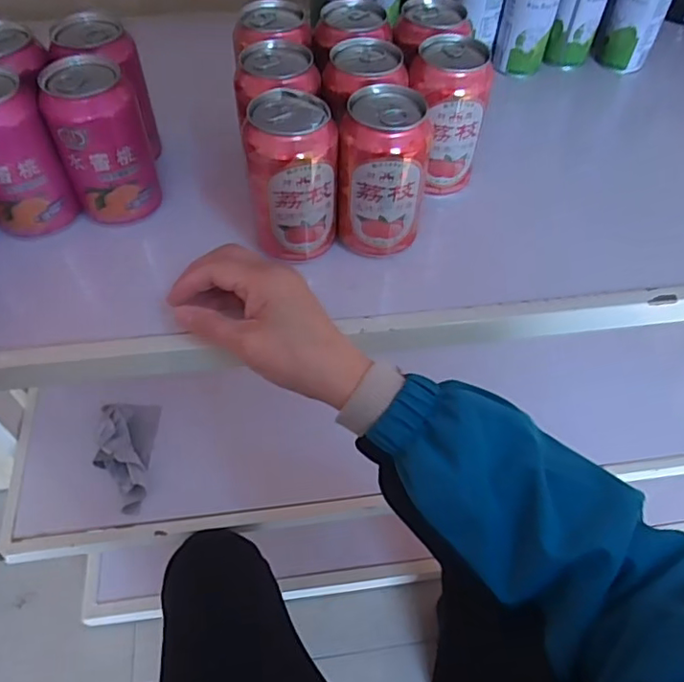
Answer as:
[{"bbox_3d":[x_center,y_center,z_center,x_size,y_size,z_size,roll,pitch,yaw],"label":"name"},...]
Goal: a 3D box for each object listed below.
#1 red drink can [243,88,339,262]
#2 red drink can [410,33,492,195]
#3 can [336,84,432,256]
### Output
[{"bbox_3d":[-0.034,-0.114,0.419,0.062,0.110,0.058,1,54,-1],"label":"red drink can"},{"bbox_3d":[0.081,-0.180,0.469,0.054,0.108,0.055,1,54,-1],"label":"red drink can"},{"bbox_3d":[0.030,-0.121,0.424,0.063,0.104,0.056,5,54,2],"label":"can"}]

